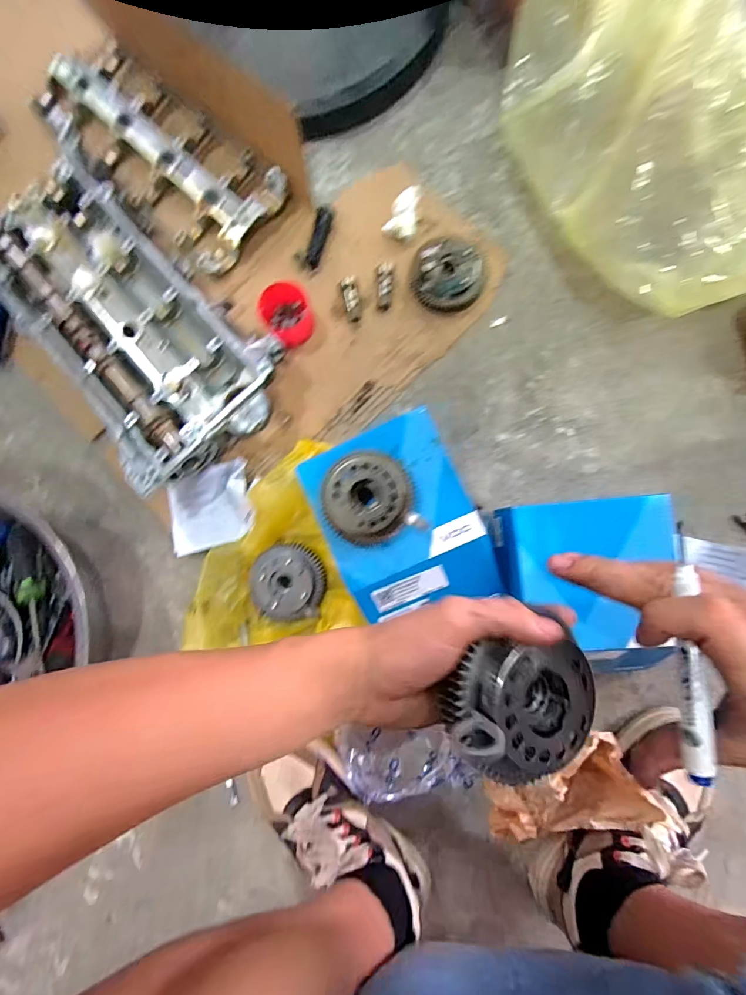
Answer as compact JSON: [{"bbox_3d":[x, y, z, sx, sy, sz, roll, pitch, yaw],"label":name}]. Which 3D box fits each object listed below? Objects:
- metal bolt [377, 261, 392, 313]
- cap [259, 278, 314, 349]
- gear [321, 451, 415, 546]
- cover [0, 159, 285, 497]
[{"bbox_3d":[0.015,-0.283,0.522,0.019,0.012,0.064,3,86,4],"label":"metal bolt"},{"bbox_3d":[-0.111,-0.239,0.513,0.063,0.048,0.059,0,86,4],"label":"cap"},{"bbox_3d":[-0.008,0.001,0.393,0.089,0.025,0.087,0,86,4],"label":"gear"},{"bbox_3d":[-0.312,-0.231,0.512,0.226,0.072,0.457,-41,84,1],"label":"cover"}]

